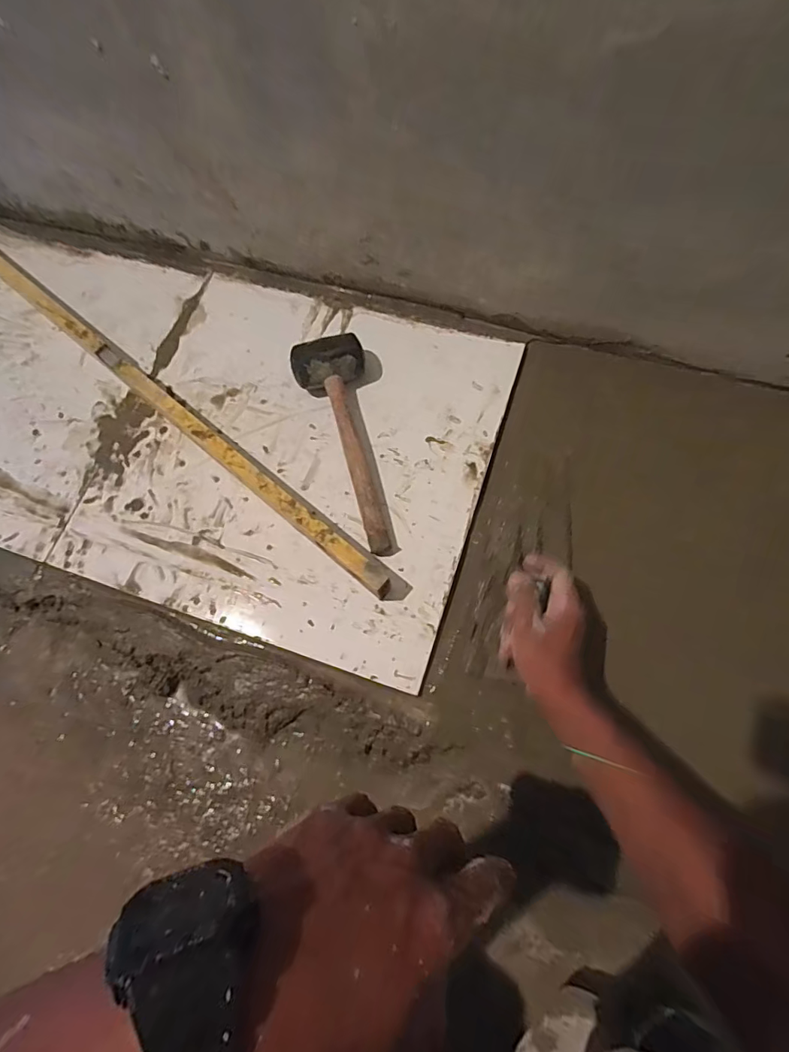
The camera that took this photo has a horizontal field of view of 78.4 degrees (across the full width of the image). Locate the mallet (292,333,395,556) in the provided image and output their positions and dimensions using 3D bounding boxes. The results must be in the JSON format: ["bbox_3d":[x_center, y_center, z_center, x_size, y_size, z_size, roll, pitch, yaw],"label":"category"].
[{"bbox_3d":[-0.060,-0.107,0.618,0.096,0.059,0.299,-13,71,-2],"label":"mallet"}]

